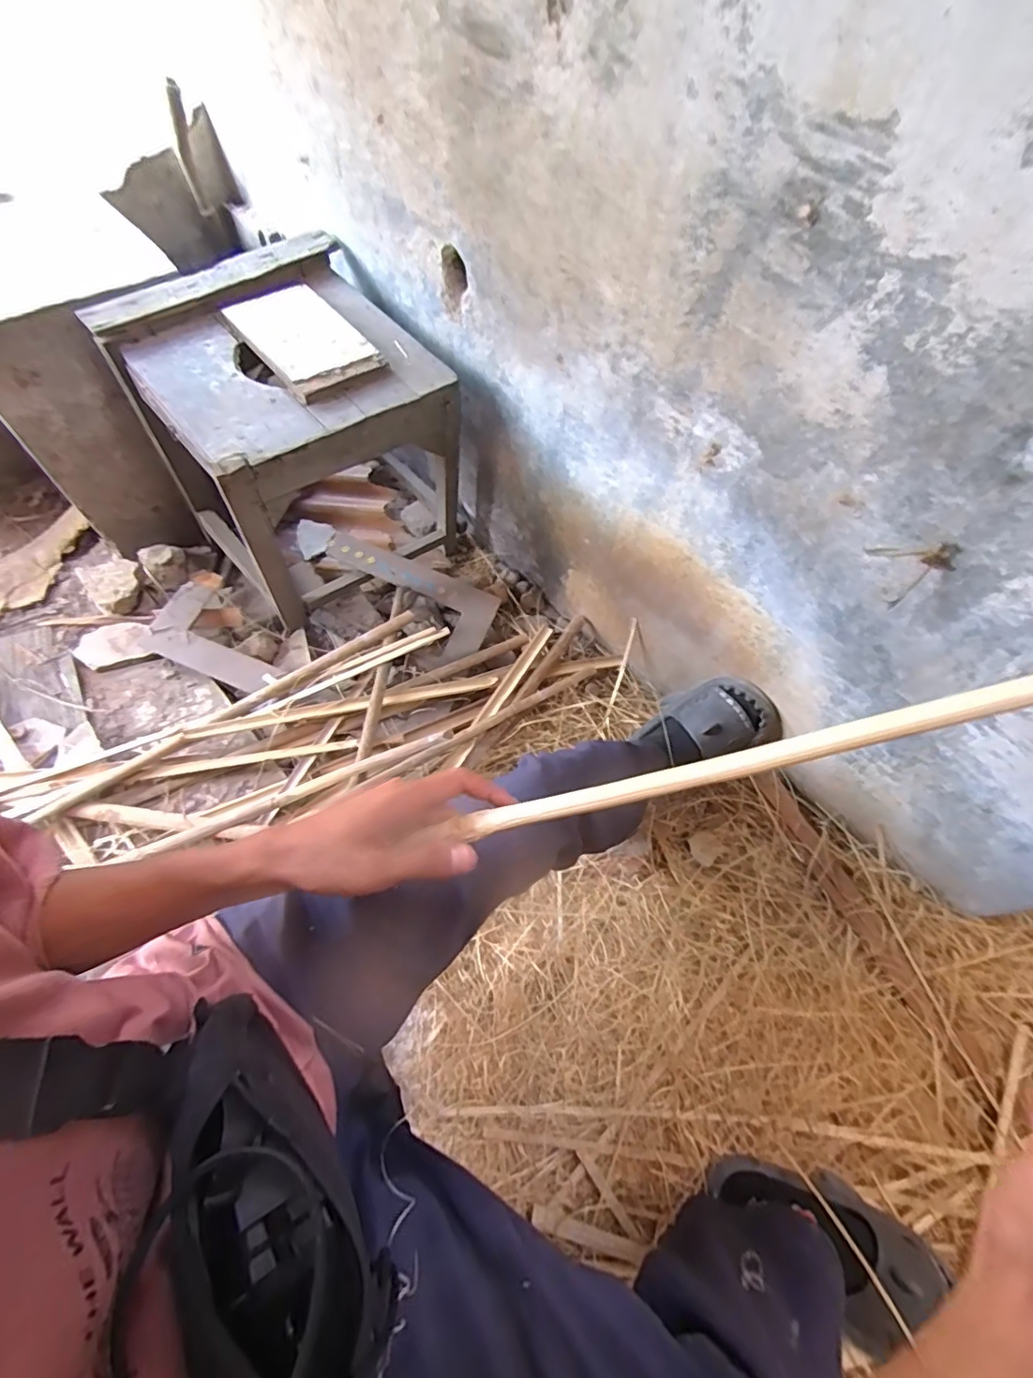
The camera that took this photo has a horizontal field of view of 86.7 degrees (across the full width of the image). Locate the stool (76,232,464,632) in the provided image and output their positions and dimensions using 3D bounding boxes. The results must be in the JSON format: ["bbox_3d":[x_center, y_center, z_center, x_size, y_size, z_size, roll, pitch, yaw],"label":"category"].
[{"bbox_3d":[-0.409,-0.459,1.070,0.453,0.457,0.439,-33,69,-18],"label":"stool"}]

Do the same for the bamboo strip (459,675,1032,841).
[{"bbox_3d":[0.166,0.037,0.334,0.432,0.011,0.018,-17,62,15],"label":"bamboo strip"}]

